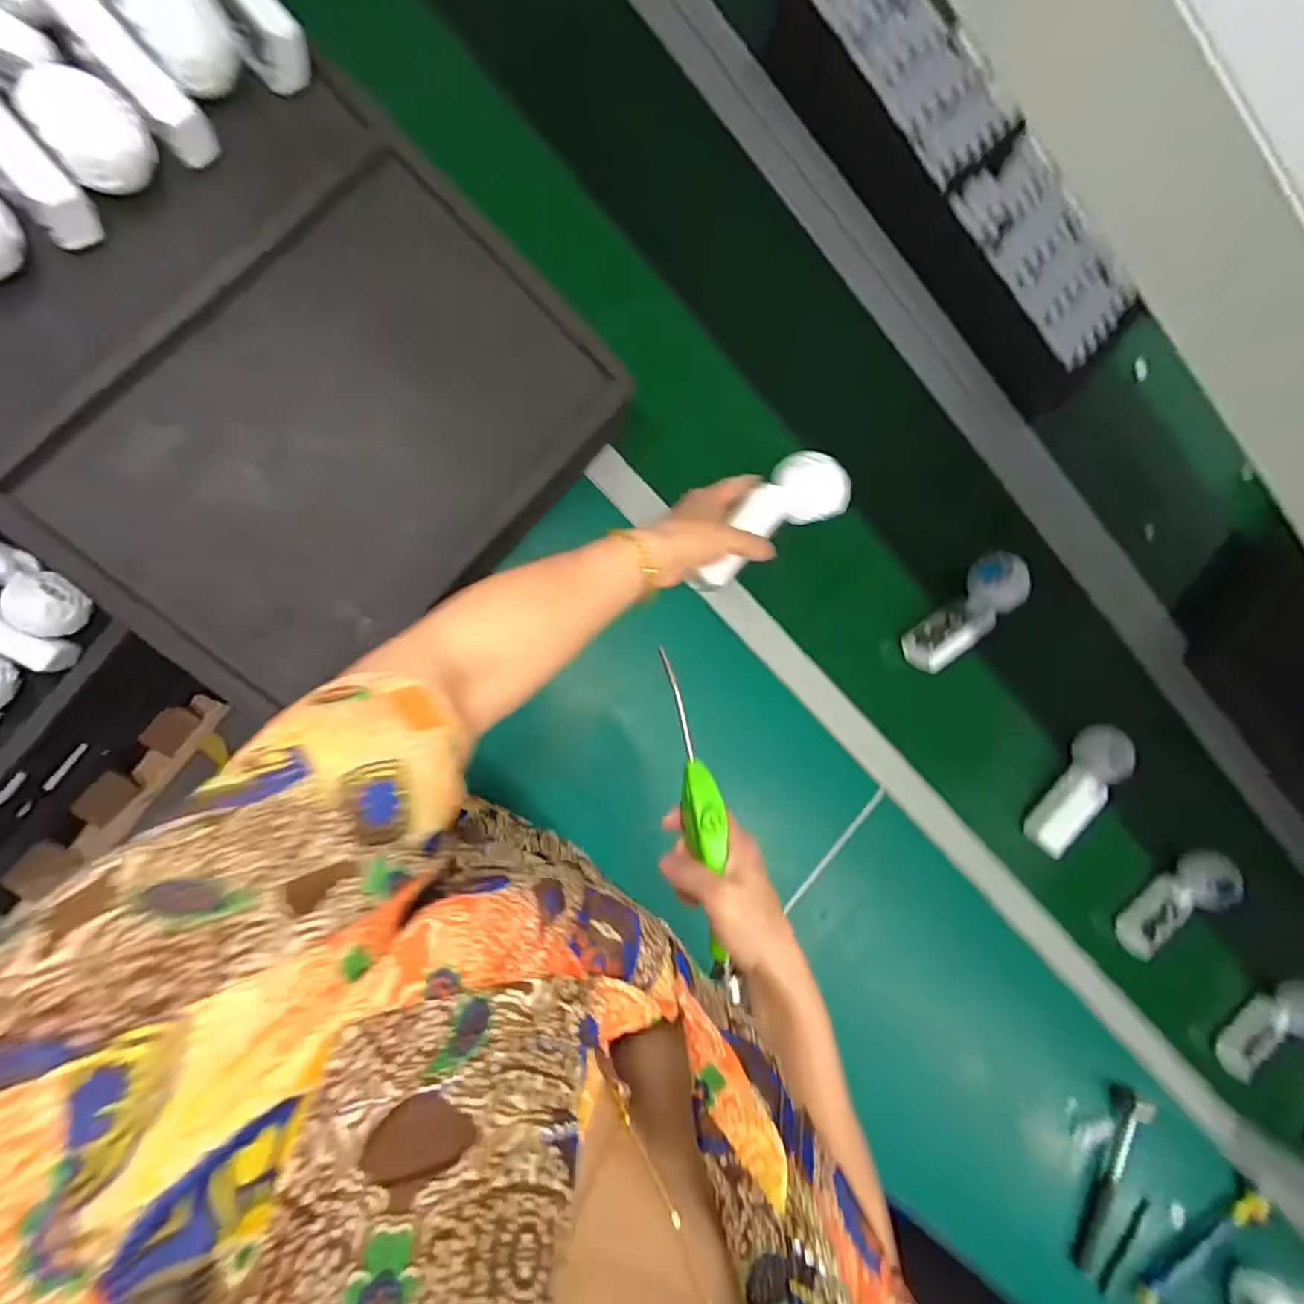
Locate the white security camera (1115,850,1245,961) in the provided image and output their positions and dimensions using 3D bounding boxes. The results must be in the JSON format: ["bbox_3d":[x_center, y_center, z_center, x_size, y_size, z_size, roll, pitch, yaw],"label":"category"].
[{"bbox_3d":[0.717,0.350,0.789,0.181,0.074,0.072,-35,93,-4],"label":"white security camera"}]

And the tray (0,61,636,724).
[{"bbox_3d":[-0.324,-0.245,0.458,0.495,0.065,0.407,43,80,-12],"label":"tray"}]

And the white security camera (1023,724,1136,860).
[{"bbox_3d":[0.549,0.178,0.730,0.062,0.048,0.179,32,88,-5],"label":"white security camera"}]

